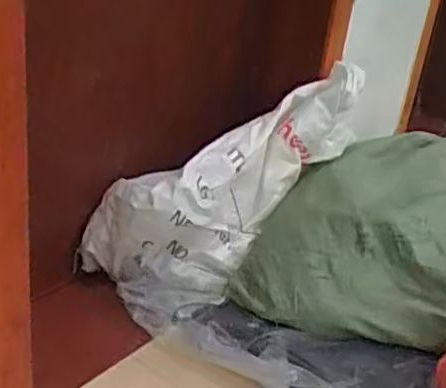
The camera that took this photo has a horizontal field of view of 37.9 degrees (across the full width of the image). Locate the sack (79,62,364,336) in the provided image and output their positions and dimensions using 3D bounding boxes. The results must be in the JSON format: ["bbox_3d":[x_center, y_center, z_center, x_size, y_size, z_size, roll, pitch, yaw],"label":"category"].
[{"bbox_3d":[-0.006,0.002,1.274,0.242,0.633,0.214,44,12,-28],"label":"sack"}]

